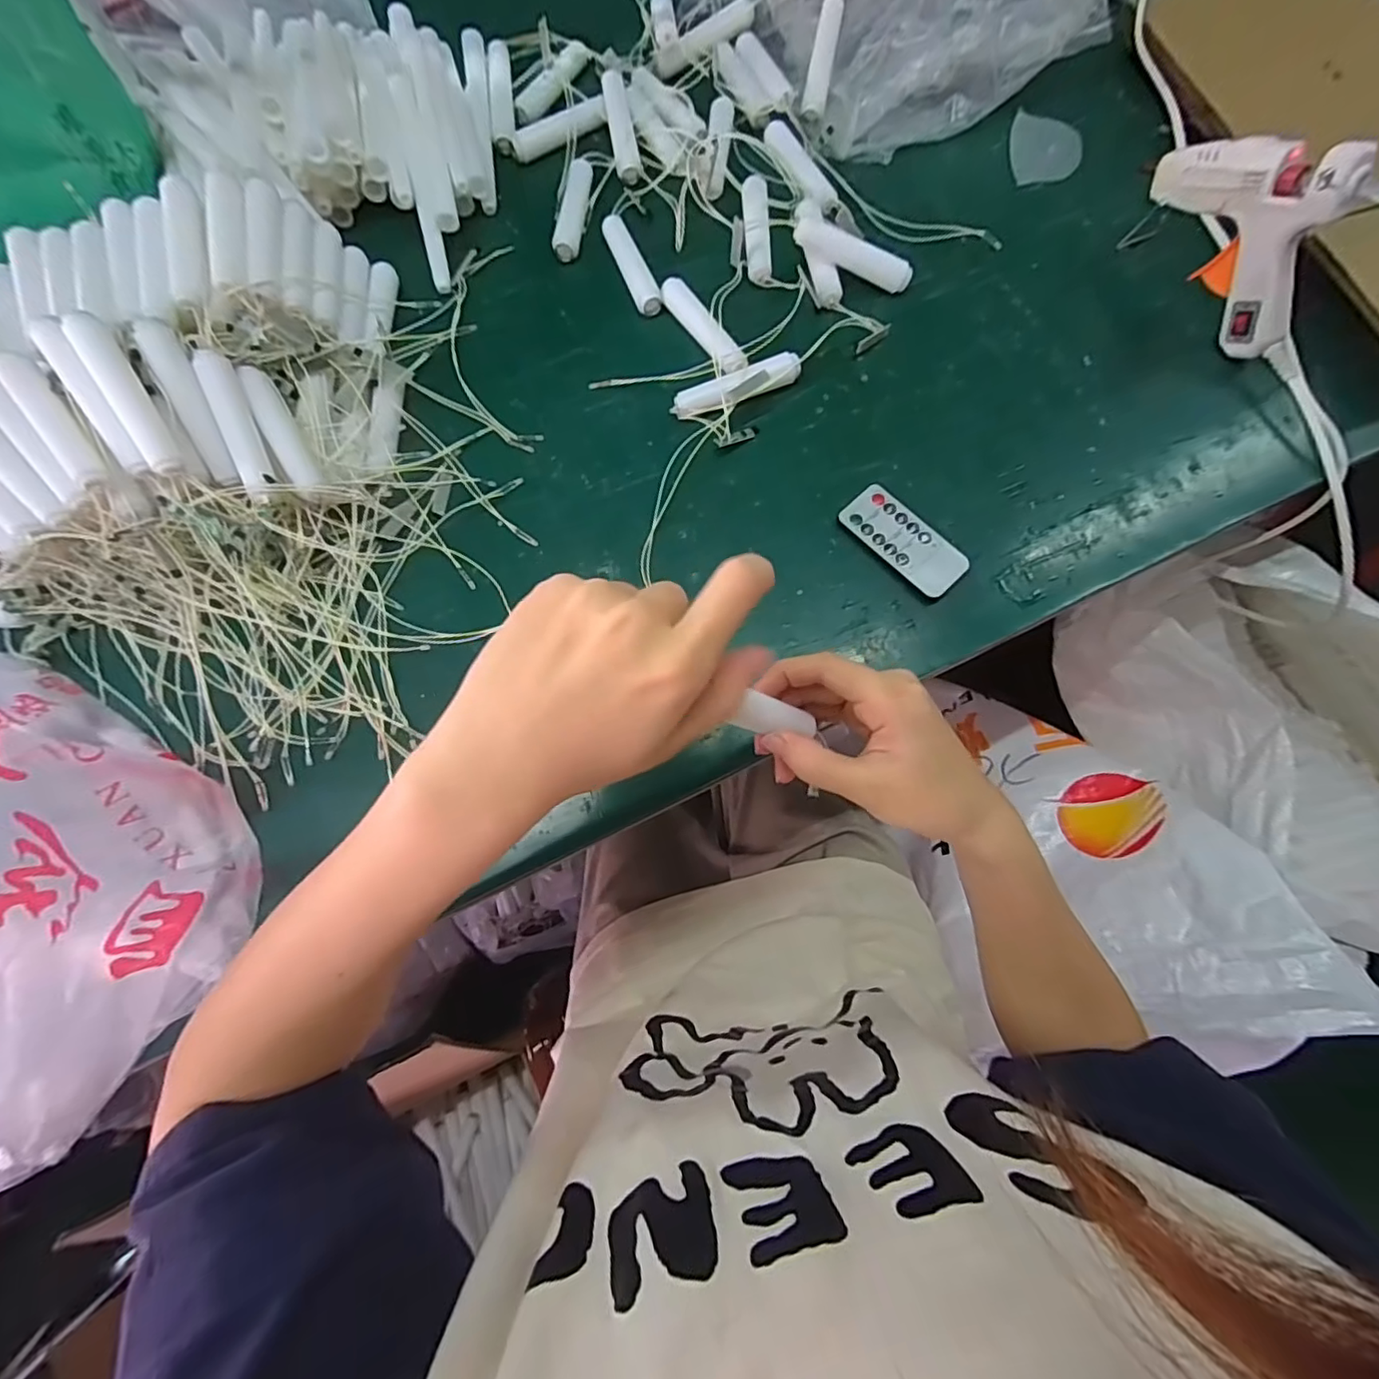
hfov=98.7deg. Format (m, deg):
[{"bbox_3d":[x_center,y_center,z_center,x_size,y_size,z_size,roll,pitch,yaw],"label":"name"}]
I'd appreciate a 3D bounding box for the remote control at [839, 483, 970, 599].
[{"bbox_3d":[0.138,-0.096,0.382,0.039,0.009,0.084,-43,78,-9],"label":"remote control"}]

